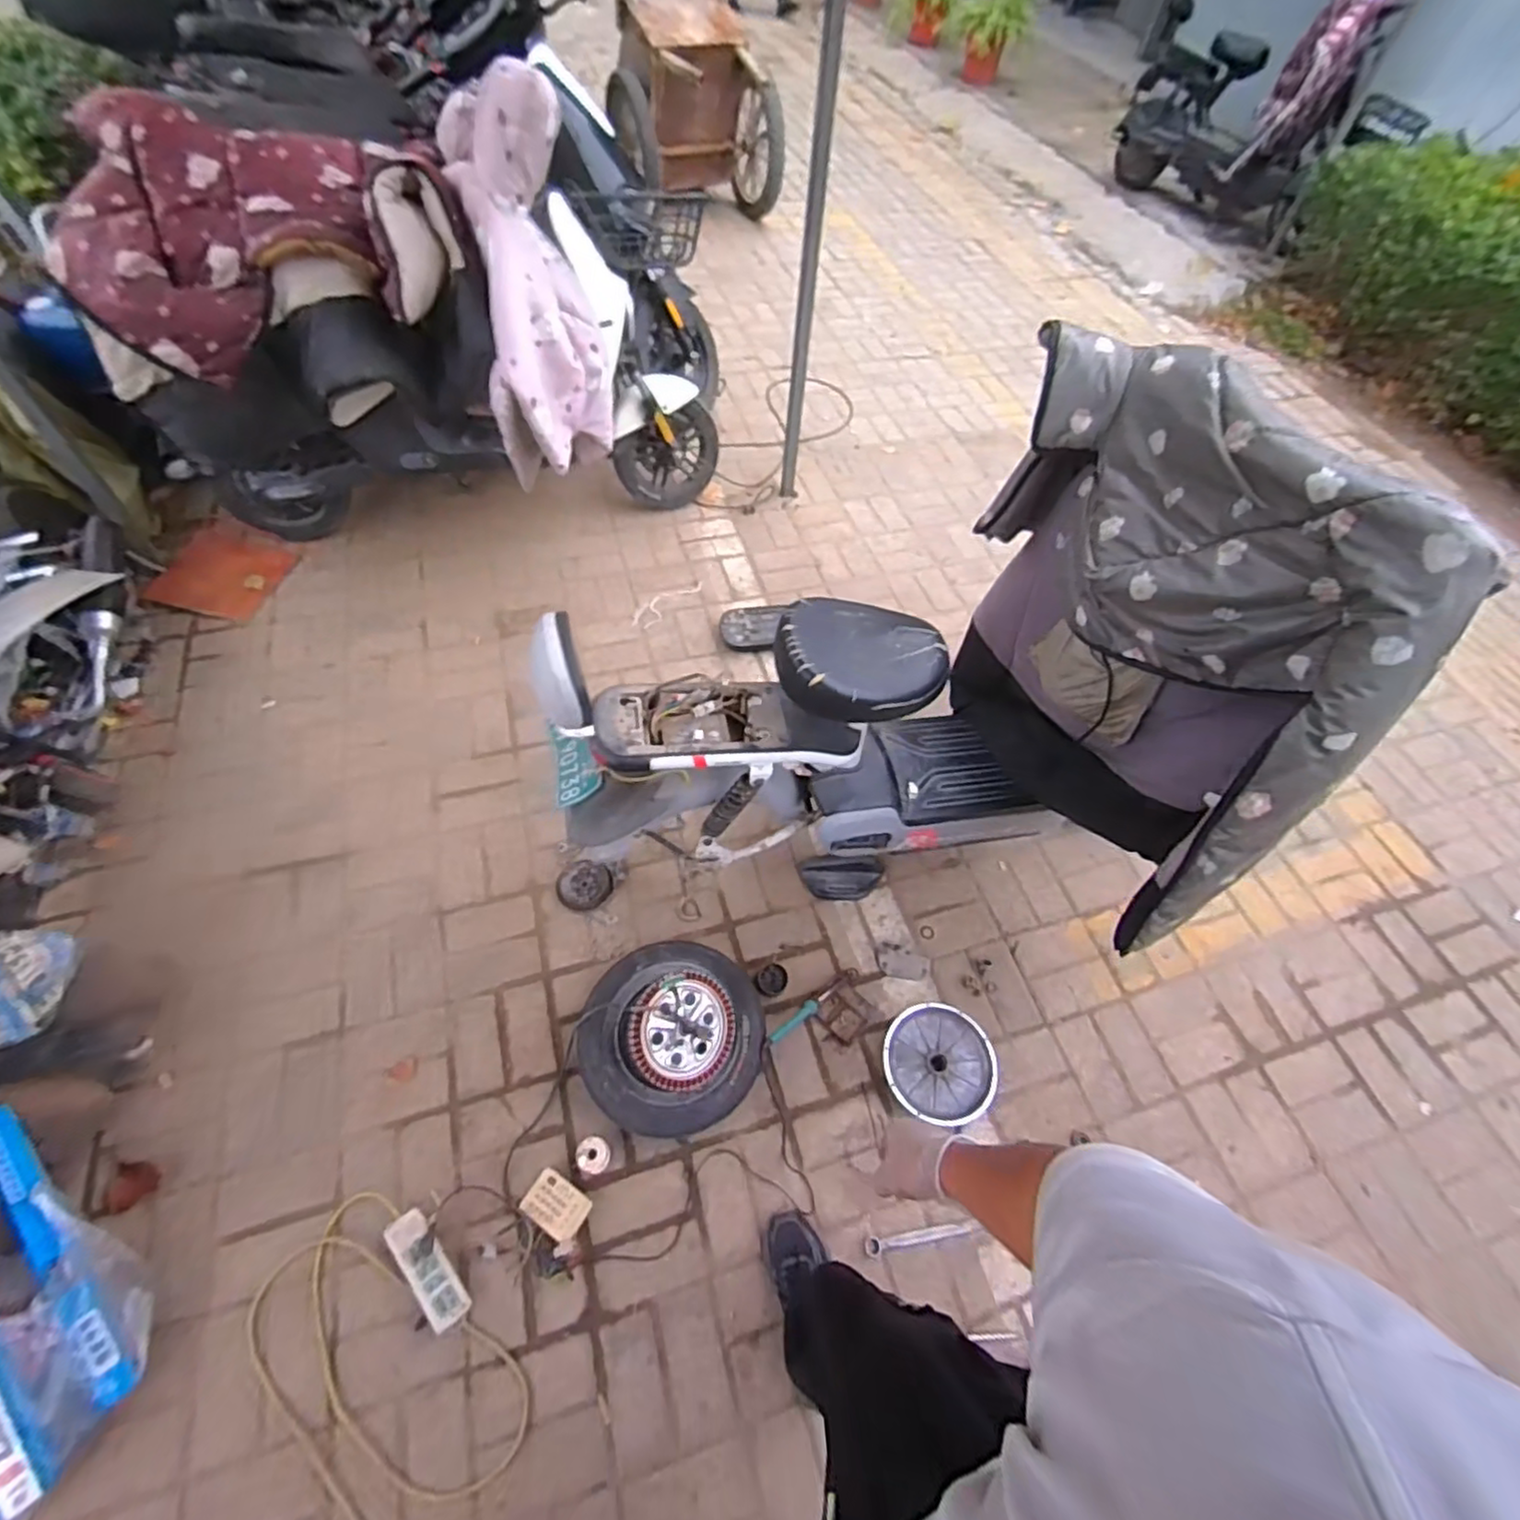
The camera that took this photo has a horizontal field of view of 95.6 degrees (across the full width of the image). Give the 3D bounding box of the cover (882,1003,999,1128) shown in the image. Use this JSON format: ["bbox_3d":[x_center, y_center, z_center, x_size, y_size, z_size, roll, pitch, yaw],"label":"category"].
[{"bbox_3d":[0.345,0.582,1.330,0.210,0.047,0.208,16,56,5],"label":"cover"}]

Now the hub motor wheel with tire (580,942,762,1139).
[{"bbox_3d":[-0.162,0.508,1.282,0.326,0.152,0.319,3,56,-4],"label":"hub motor wheel with tire"}]

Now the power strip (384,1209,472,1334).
[{"bbox_3d":[-0.538,0.825,1.120,0.060,0.028,0.180,-33,65,-24],"label":"power strip"}]

